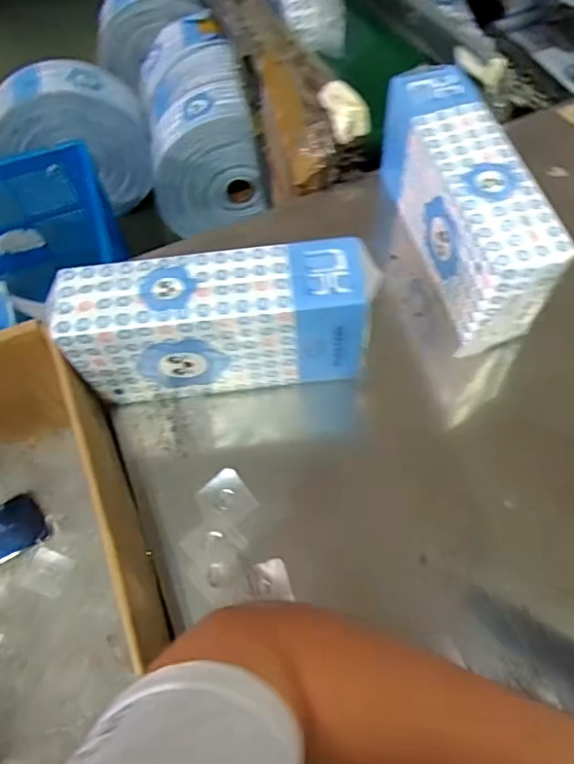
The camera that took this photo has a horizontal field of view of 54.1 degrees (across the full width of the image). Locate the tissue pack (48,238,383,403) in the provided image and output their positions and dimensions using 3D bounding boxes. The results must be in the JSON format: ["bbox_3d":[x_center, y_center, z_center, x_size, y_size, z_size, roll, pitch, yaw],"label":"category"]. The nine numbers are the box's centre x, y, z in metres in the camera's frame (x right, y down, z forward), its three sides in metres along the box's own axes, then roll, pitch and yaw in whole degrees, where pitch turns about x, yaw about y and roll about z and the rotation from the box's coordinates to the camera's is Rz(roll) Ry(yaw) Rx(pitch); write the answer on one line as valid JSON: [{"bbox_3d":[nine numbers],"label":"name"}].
[{"bbox_3d":[-0.075,-0.065,0.656,0.339,0.154,0.097,-5,61,1],"label":"tissue pack"}]

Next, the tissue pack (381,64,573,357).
[{"bbox_3d":[0.220,-0.223,0.713,0.094,0.157,0.339,-14,61,-3],"label":"tissue pack"}]

